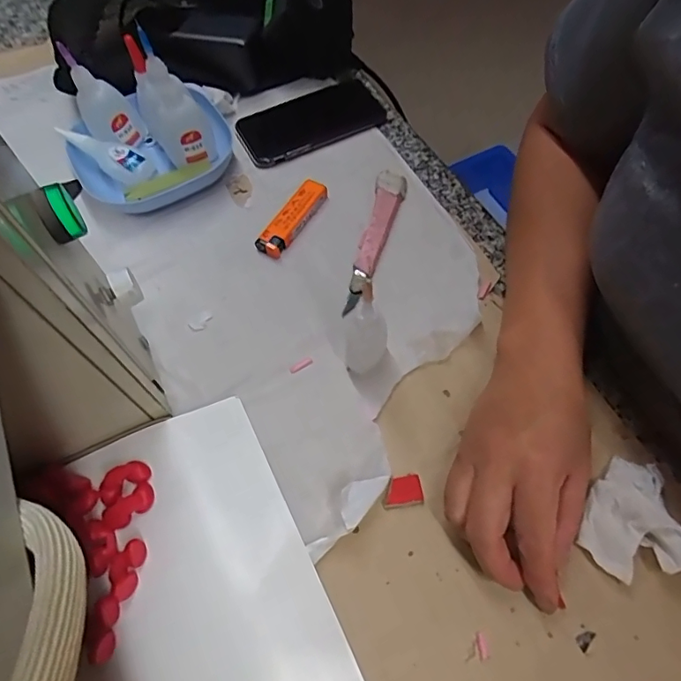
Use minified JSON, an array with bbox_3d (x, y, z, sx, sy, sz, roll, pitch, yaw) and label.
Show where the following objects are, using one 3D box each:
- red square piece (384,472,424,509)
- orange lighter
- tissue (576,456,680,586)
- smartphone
[{"bbox_3d":[0.039,0.096,0.321,0.025,0.007,0.018,-11,61,-5],"label":"red square piece"},{"bbox_3d":[-0.040,-0.105,0.430,0.025,0.015,0.079,27,64,15],"label":"orange lighter"},{"bbox_3d":[0.176,0.107,0.302,0.052,0.023,0.070,20,63,12],"label":"tissue"},{"bbox_3d":[-0.031,-0.214,0.489,0.136,0.015,0.070,-24,63,-12],"label":"smartphone"}]

